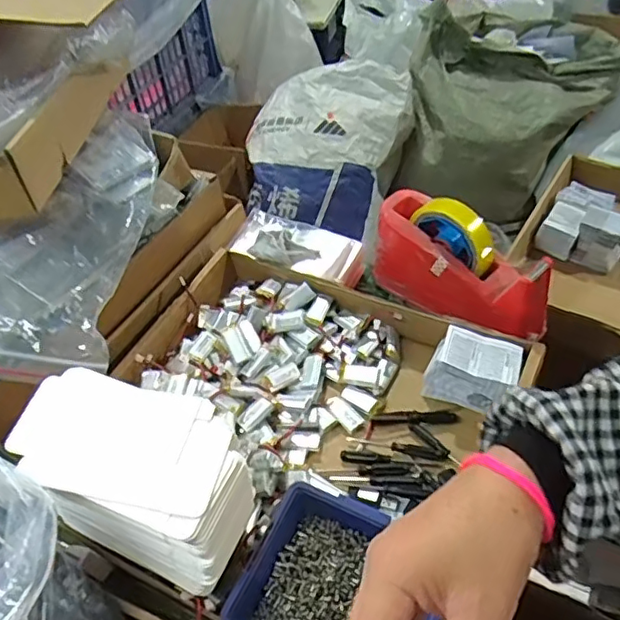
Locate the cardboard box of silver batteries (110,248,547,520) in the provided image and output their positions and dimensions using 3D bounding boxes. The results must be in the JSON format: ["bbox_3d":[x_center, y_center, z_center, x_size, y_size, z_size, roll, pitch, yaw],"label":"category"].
[{"bbox_3d":[0.005,0.073,0.590,0.359,0.061,0.231,19,52,23],"label":"cardboard box of silver batteries"}]

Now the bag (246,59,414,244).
[{"bbox_3d":[0.040,-0.377,1.398,0.382,0.267,0.316,2,47,10],"label":"bag"}]

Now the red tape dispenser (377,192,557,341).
[{"bbox_3d":[0.157,-0.048,0.629,0.067,0.109,0.198,-36,52,-24],"label":"red tape dispenser"}]

